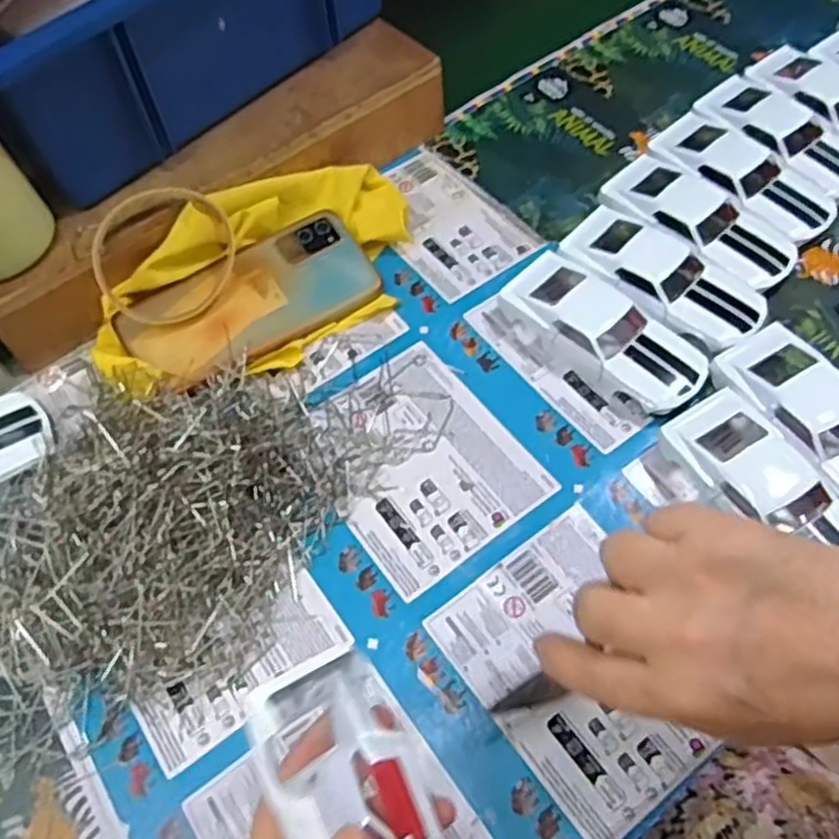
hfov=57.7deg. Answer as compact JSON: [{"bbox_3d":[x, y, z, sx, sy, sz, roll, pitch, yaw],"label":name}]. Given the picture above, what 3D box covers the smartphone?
[{"bbox_3d":[-0.109,-0.079,0.498,0.161,0.013,0.076,-30,75,-17],"label":"smartphone"}]

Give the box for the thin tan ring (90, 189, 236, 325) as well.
[{"bbox_3d":[-0.161,-0.103,0.480,0.083,0.014,0.085,-2,98,-16],"label":"thin tan ring"}]

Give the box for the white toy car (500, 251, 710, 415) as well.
[{"bbox_3d":[0.115,-0.055,0.472,0.053,0.030,0.130,-39,65,-18],"label":"white toy car"}]

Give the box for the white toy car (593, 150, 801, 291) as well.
[{"bbox_3d":[0.185,-0.131,0.510,0.058,0.031,0.130,-40,66,-18],"label":"white toy car"}]

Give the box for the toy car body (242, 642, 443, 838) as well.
[{"bbox_3d":[-0.022,0.156,0.293,0.055,0.050,0.130,-21,84,-9],"label":"toy car body"}]

